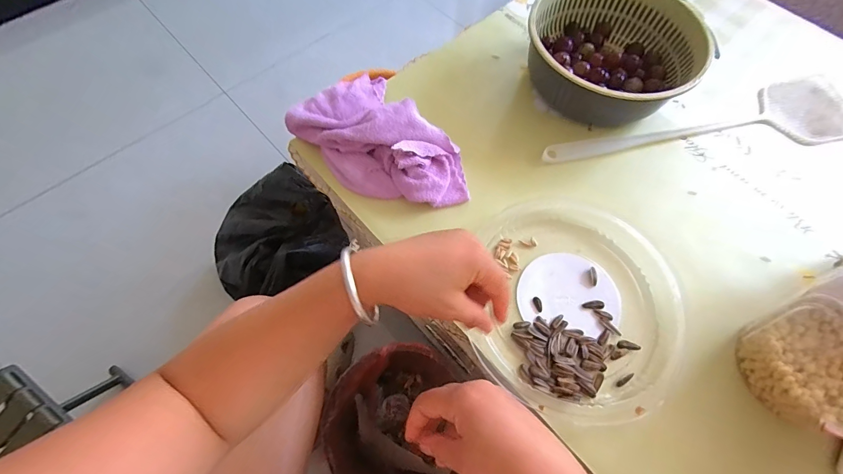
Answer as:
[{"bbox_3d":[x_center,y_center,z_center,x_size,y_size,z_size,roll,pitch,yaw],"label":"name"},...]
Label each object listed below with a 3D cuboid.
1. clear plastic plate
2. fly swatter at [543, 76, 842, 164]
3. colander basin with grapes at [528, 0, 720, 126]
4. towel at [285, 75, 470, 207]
[{"bbox_3d":[0.165,0.066,0.383,0.201,0.017,0.230,9,65,2],"label":"clear plastic plate"},{"bbox_3d":[0.384,-0.142,0.486,0.448,0.012,0.102,-12,66,-8],"label":"fly swatter"},{"bbox_3d":[0.254,-0.252,0.495,0.213,0.081,0.195,0,66,-1],"label":"colander basin with grapes"},{"bbox_3d":[-0.051,-0.118,0.442,0.134,0.054,0.224,-36,71,-15],"label":"towel"}]

